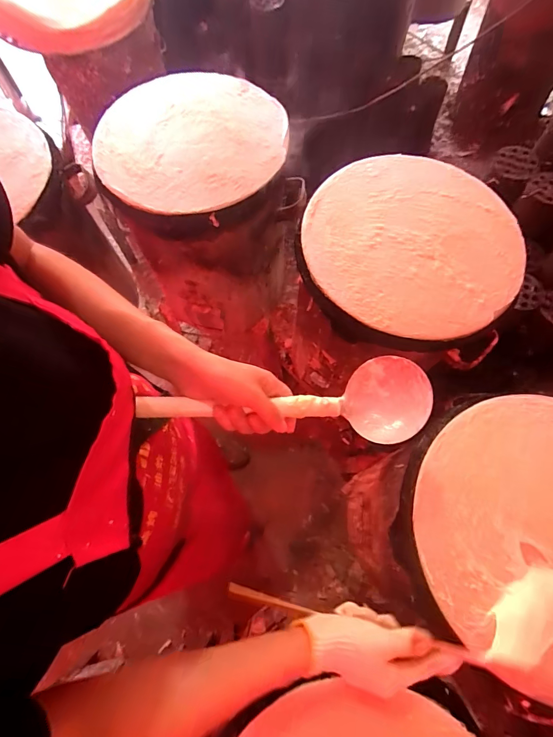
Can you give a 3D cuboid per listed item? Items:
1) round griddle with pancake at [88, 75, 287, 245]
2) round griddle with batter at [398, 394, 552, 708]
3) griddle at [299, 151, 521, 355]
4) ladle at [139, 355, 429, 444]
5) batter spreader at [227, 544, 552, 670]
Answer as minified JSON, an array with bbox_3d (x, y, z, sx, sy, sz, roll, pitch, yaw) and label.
[{"bbox_3d":[-0.165,-0.433,0.723,0.350,0.053,0.372,0,72,1],"label":"round griddle with pancake"},{"bbox_3d":[0.357,0.210,0.484,0.358,0.044,0.357,0,66,0],"label":"round griddle with batter"},{"bbox_3d":[0.232,-0.214,0.644,0.369,0.034,0.369,0,72,1],"label":"griddle"},{"bbox_3d":[0.012,0.033,0.391,0.295,0.054,0.091,1,71,-10],"label":"ladle"},{"bbox_3d":[0.168,0.277,0.434,0.440,0.048,0.121,4,72,-2],"label":"batter spreader"}]

